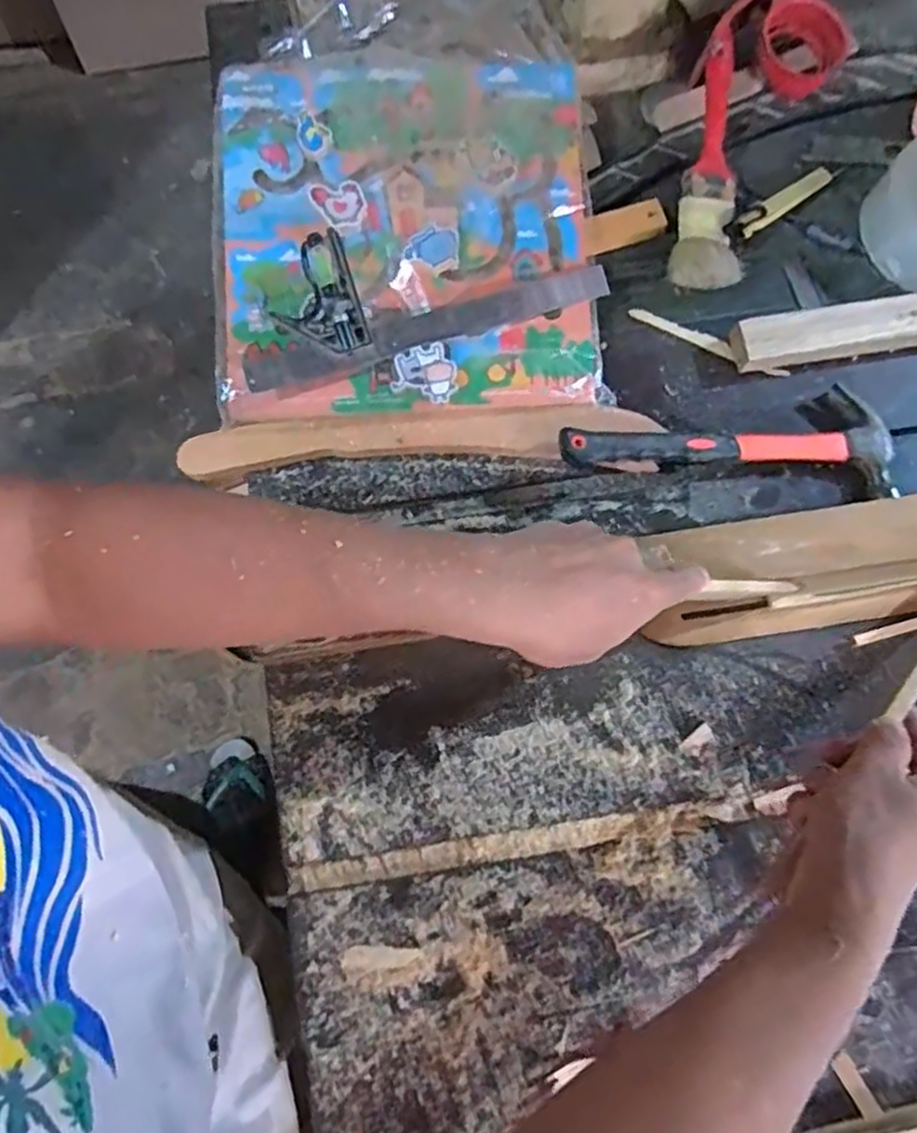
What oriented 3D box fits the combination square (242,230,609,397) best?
[{"bbox_3d":[-0.030,-0.223,0.574,0.299,0.030,0.100,-15,78,-5],"label":"combination square"}]

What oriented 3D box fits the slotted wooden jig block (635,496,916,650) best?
[{"bbox_3d":[0.355,-0.013,0.557,0.414,0.049,0.090,-10,78,-2],"label":"slotted wooden jig block"}]

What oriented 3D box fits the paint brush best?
[{"bbox_3d":[0.217,-0.344,0.606,0.054,0.027,0.214,4,91,0],"label":"paint brush"}]

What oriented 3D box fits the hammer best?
[{"bbox_3d":[0.217,-0.110,0.578,0.264,0.037,0.090,7,77,0],"label":"hammer"}]

